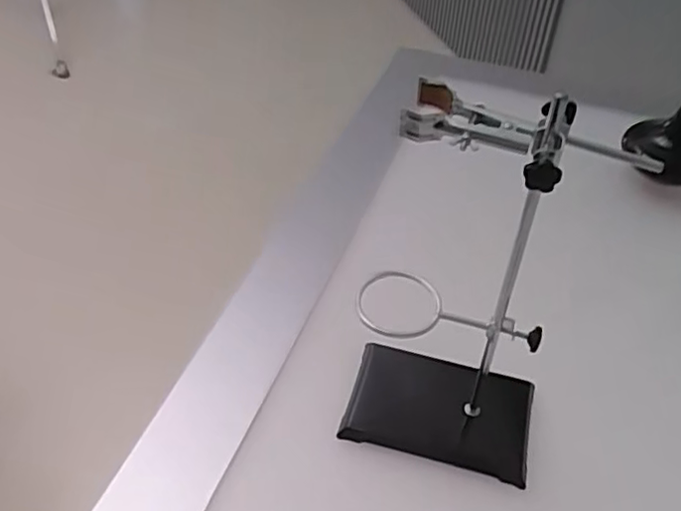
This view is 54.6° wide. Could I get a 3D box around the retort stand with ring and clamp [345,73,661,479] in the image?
[{"bbox_3d":[0.109,0.051,0.597,0.192,0.410,0.108,13,47,11],"label":"retort stand with ring and clamp"}]

